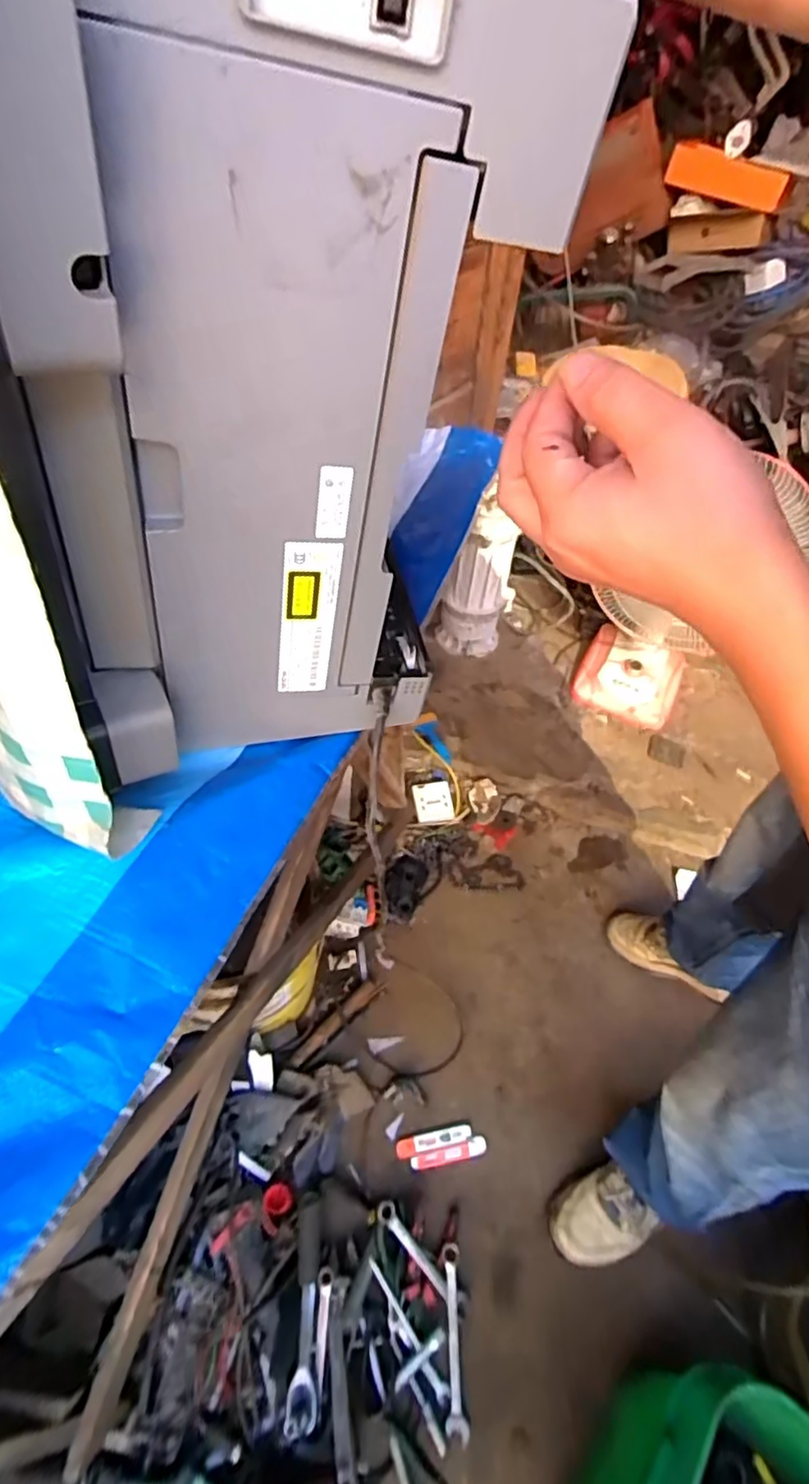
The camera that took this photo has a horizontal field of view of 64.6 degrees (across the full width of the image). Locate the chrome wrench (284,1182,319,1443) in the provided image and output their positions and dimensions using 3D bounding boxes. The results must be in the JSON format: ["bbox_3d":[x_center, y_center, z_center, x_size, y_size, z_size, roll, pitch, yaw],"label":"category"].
[{"bbox_3d":[-0.131,0.747,0.852,0.035,0.036,0.246,1,36,-5],"label":"chrome wrench"}]

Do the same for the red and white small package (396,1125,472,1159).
[{"bbox_3d":[0.047,0.628,1.006,0.120,0.015,0.027,-6,50,-11],"label":"red and white small package"}]

